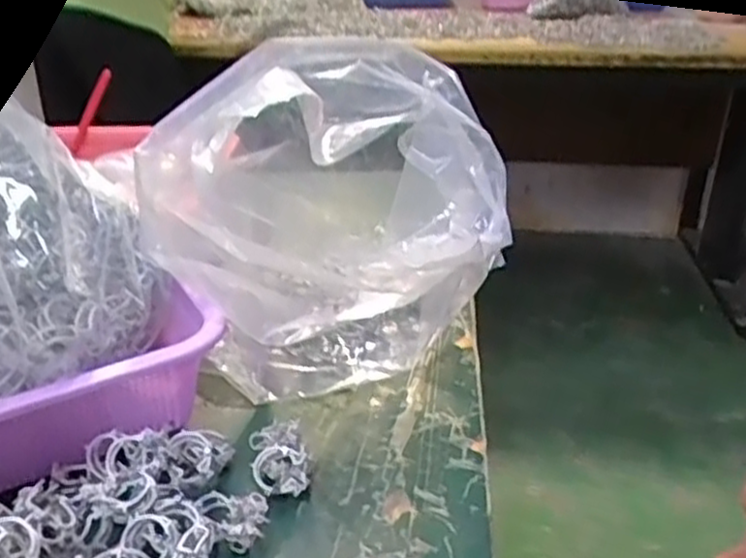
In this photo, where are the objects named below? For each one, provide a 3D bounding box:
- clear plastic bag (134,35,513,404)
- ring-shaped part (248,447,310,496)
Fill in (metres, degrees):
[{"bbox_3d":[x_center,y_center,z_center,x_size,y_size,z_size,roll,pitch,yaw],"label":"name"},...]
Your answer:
[{"bbox_3d":[-0.023,-0.032,0.463,0.217,0.198,0.117,-6,27,-12],"label":"clear plastic bag"},{"bbox_3d":[-0.049,0.103,0.401,0.030,0.021,0.024,1,26,3],"label":"ring-shaped part"}]

